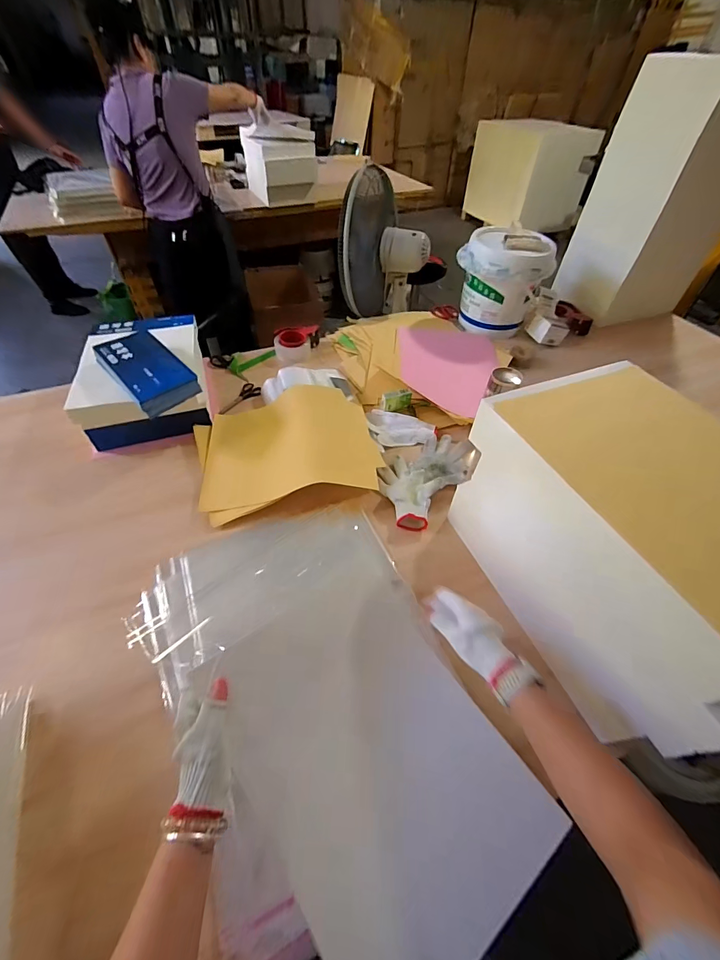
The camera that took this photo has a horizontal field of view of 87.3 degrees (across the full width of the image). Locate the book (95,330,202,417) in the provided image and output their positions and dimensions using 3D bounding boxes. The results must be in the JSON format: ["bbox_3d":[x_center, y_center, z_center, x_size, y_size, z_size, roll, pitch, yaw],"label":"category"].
[{"bbox_3d":[-0.480,-0.247,0.837,0.133,0.052,0.262,-35,59,-28],"label":"book"}]

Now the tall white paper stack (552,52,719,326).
[{"bbox_3d":[0.972,-0.894,1.221,0.397,0.607,0.295,-18,52,-17],"label":"tall white paper stack"}]

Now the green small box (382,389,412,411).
[{"bbox_3d":[0.093,-0.204,0.963,0.075,0.044,0.024,-13,53,-14],"label":"green small box"}]

